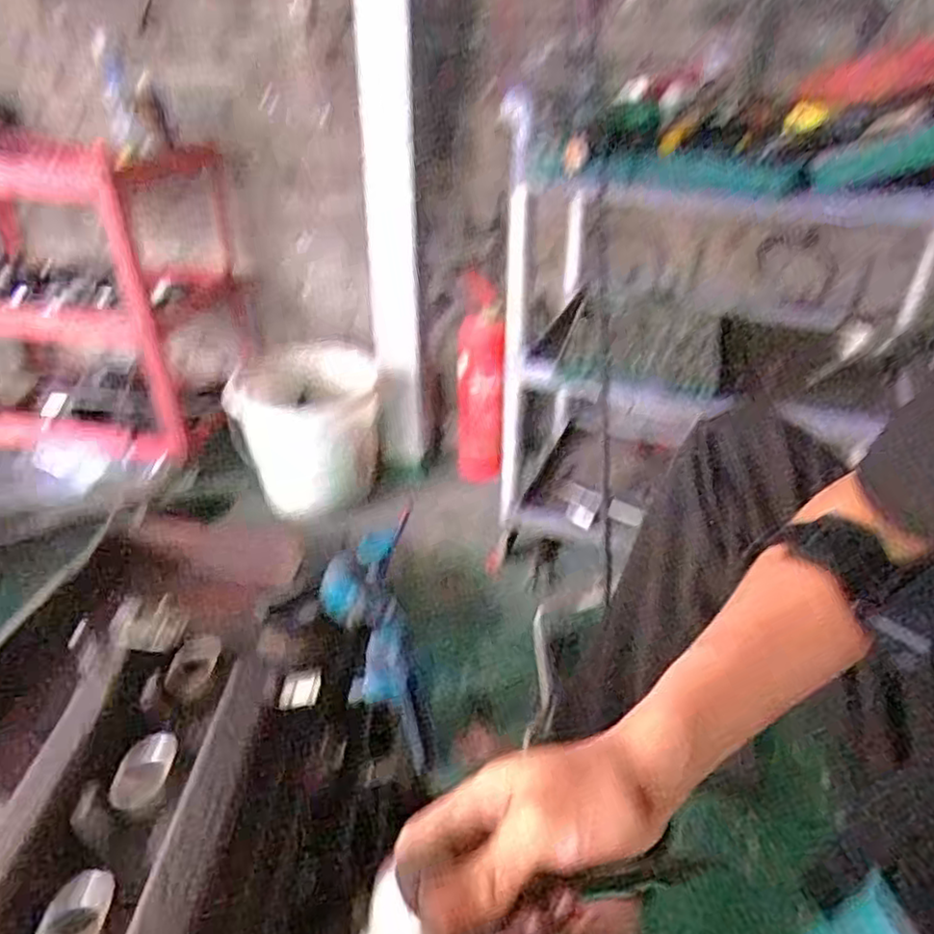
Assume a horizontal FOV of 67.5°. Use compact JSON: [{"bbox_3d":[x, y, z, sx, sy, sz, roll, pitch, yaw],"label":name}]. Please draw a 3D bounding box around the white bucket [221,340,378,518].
[{"bbox_3d":[-0.407,-0.114,1.849,0.355,0.318,0.443,-4,32,-8],"label":"white bucket"}]

